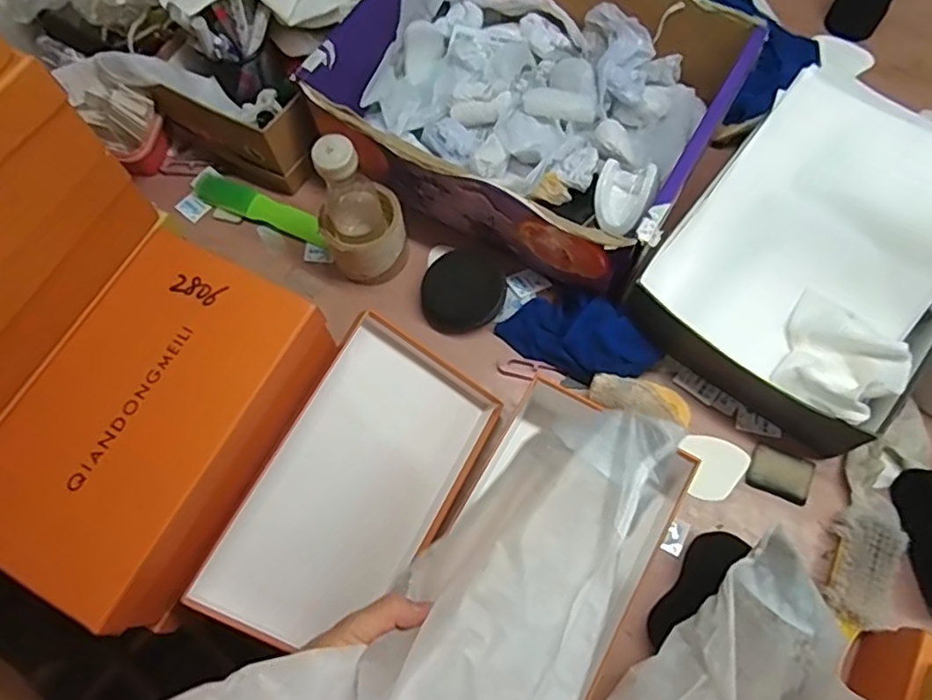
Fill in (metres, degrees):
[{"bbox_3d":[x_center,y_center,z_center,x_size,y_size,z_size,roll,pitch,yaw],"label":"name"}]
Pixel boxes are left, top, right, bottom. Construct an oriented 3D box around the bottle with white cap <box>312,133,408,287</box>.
[{"bbox_3d":[-0.113,-0.144,0.659,0.086,0.179,0.079,-19,70,-4],"label":"bottle with white cap"}]

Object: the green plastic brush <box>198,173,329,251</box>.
[{"bbox_3d":[-0.249,-0.172,0.766,0.193,0.021,0.035,26,73,12],"label":"green plastic brush"}]

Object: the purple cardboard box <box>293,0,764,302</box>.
[{"bbox_3d":[0.070,-0.285,0.713,0.404,0.120,0.328,29,73,13],"label":"purple cardboard box"}]

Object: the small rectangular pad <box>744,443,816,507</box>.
[{"bbox_3d":[0.317,0.124,0.630,0.058,0.013,0.047,24,72,11],"label":"small rectangular pad"}]

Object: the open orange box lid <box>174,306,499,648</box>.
[{"bbox_3d":[-0.098,0.131,0.591,0.175,0.028,0.292,37,68,-17],"label":"open orange box lid"}]

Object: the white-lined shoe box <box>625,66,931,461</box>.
[{"bbox_3d":[0.365,-0.099,0.648,0.266,0.110,0.336,38,76,15],"label":"white-lined shoe box"}]

